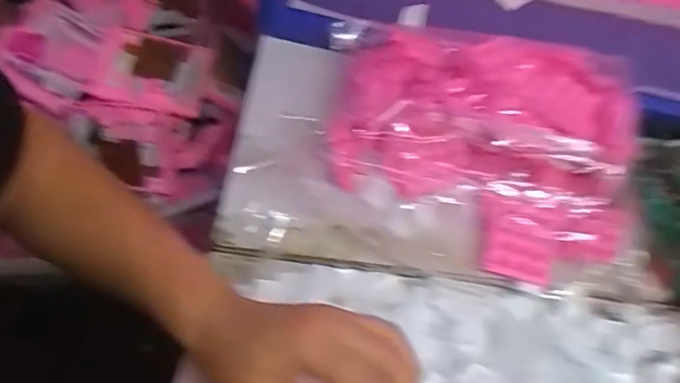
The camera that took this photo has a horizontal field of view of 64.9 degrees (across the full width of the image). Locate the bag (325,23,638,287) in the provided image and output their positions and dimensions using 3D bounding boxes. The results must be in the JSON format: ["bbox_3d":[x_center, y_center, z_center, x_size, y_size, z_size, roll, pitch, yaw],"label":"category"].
[{"bbox_3d":[0.111,-0.045,0.446,0.248,0.083,0.185,14,62,5],"label":"bag"}]

